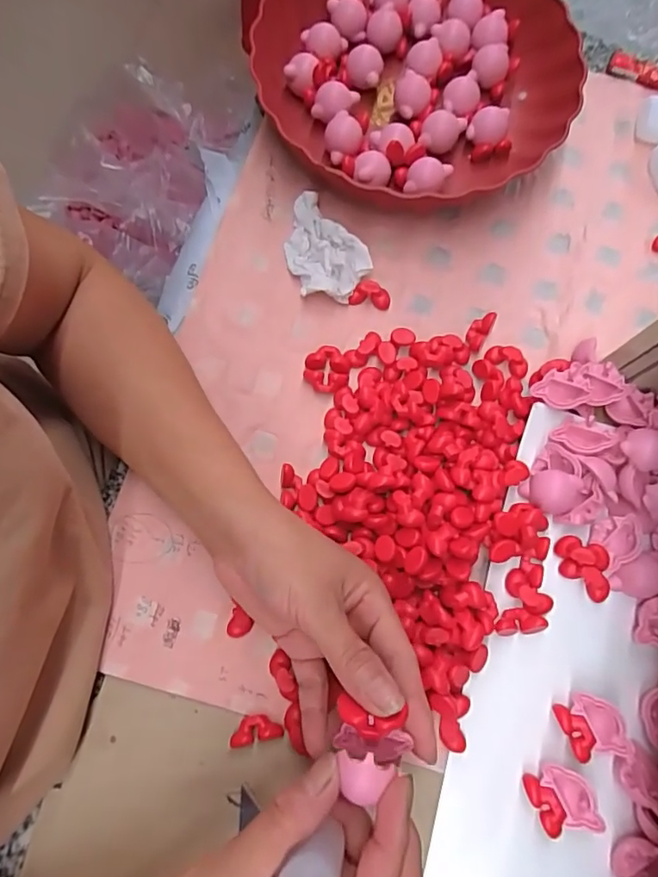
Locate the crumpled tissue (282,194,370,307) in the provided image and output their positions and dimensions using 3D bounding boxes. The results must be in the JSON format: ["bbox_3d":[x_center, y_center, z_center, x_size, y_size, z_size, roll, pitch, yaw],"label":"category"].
[{"bbox_3d":[-0.007,-0.141,0.389,0.051,0.023,0.085,-24,77,-6],"label":"crumpled tissue"}]

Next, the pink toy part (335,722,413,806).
[{"bbox_3d":[0.019,0.148,0.238,0.032,0.021,0.026,2,75,0],"label":"pink toy part"}]

